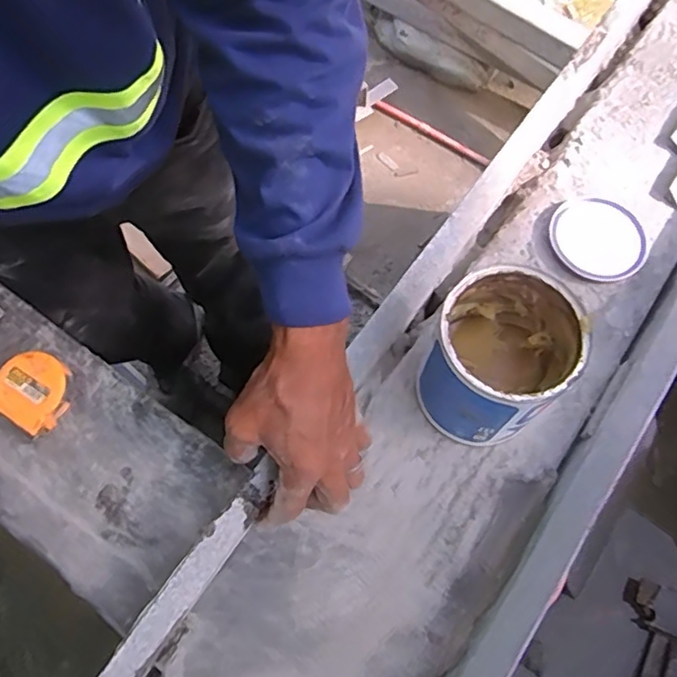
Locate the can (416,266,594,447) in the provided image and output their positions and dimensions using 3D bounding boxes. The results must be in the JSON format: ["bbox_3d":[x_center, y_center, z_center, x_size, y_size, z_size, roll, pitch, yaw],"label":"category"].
[{"bbox_3d":[0.117,0.019,0.455,0.095,0.122,0.101,1,69,-1],"label":"can"}]

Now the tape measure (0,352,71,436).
[{"bbox_3d":[-0.247,0.044,0.486,0.056,0.031,0.056,31,72,10],"label":"tape measure"}]

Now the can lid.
[{"bbox_3d":[0.246,-0.096,0.565,0.086,0.013,0.092,1,69,-1],"label":"can lid"}]

